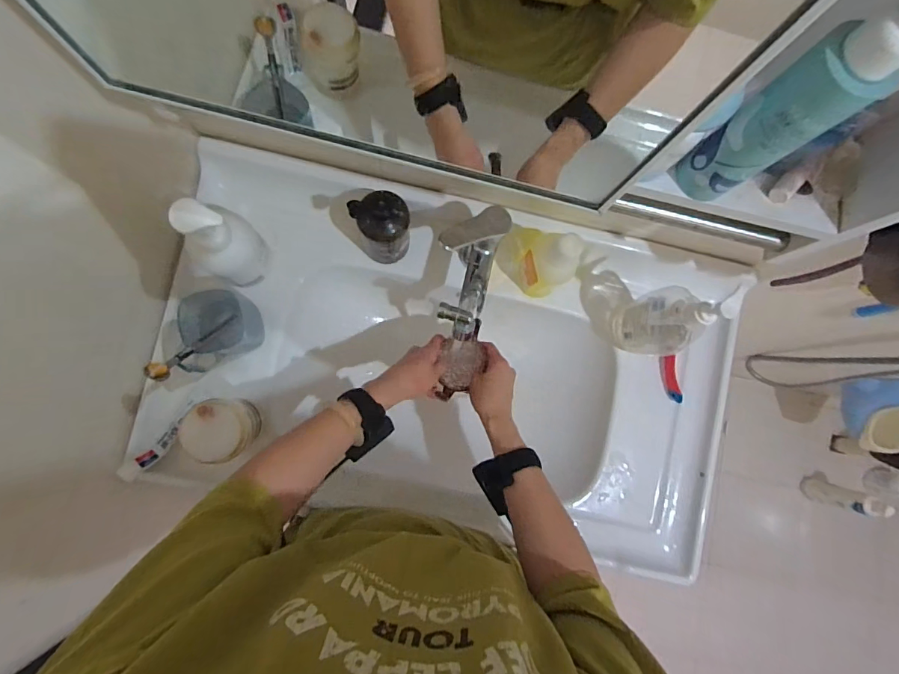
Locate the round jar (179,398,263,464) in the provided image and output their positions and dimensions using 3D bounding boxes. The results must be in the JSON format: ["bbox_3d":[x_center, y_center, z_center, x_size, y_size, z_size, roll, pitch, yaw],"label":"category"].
[{"bbox_3d":[-0.279,0.114,0.549,0.073,0.086,0.074,-23,86,-7],"label":"round jar"}]

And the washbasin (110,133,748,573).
[{"bbox_3d":[-0.001,0.050,0.680,0.795,0.147,0.441,14,82,-3],"label":"washbasin"}]

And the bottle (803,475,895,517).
[{"bbox_3d":[1.164,0.475,1.318,0.077,0.242,0.068,21,82,-2],"label":"bottle"}]

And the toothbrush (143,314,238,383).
[{"bbox_3d":[-0.305,0.008,0.538,0.018,0.156,0.016,23,118,-2],"label":"toothbrush"}]

